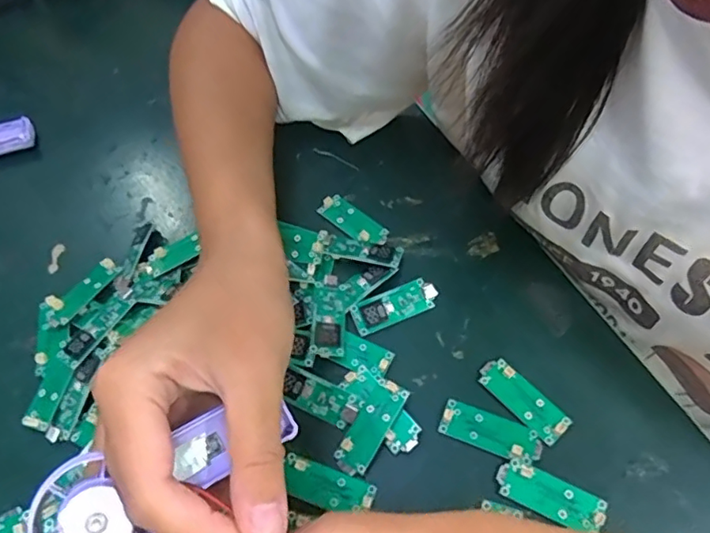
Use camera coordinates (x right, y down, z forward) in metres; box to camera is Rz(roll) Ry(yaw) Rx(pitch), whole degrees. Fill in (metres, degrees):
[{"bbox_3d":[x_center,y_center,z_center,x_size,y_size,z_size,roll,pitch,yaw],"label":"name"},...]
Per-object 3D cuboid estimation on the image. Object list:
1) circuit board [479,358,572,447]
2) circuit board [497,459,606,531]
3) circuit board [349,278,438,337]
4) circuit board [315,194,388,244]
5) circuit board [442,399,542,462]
[{"bbox_3d":[0.090,0.071,0.299,0.020,0.004,0.050,-38,64,-20],"label":"circuit board"},{"bbox_3d":[0.096,0.111,0.273,0.049,0.004,0.019,20,60,13],"label":"circuit board"},{"bbox_3d":[0.023,0.023,0.329,0.051,0.006,0.019,-20,59,-11],"label":"circuit board"},{"bbox_3d":[-0.001,-0.030,0.364,0.050,0.005,0.020,38,66,22],"label":"circuit board"},{"bbox_3d":[0.071,0.086,0.289,0.051,0.004,0.019,20,60,14],"label":"circuit board"}]

